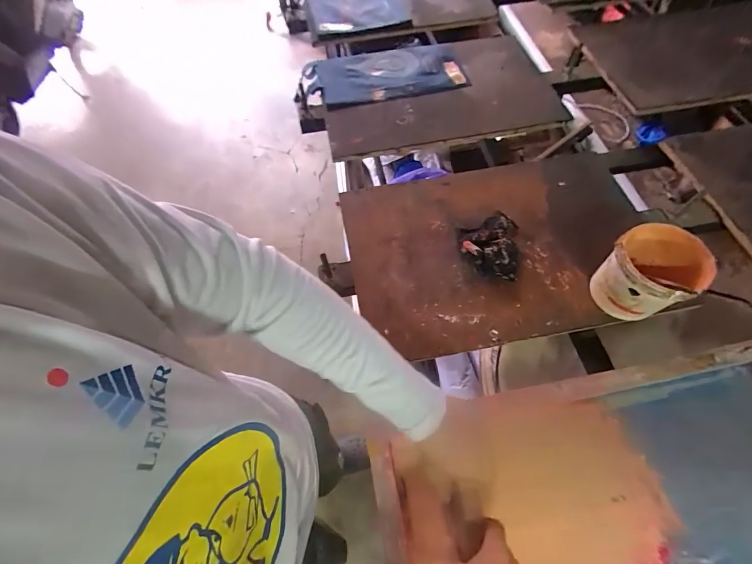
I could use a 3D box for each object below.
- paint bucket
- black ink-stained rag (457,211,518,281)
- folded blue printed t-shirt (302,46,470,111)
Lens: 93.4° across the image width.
[{"bbox_3d":[0.444,-0.010,0.596,0.125,0.126,0.125,-1,61,1],"label":"paint bucket"},{"bbox_3d":[0.219,-0.082,0.687,0.110,0.029,0.151,12,62,8],"label":"black ink-stained rag"},{"bbox_3d":[0.029,-0.583,0.993,0.443,0.036,0.275,-19,63,-9],"label":"folded blue printed t-shirt"}]

